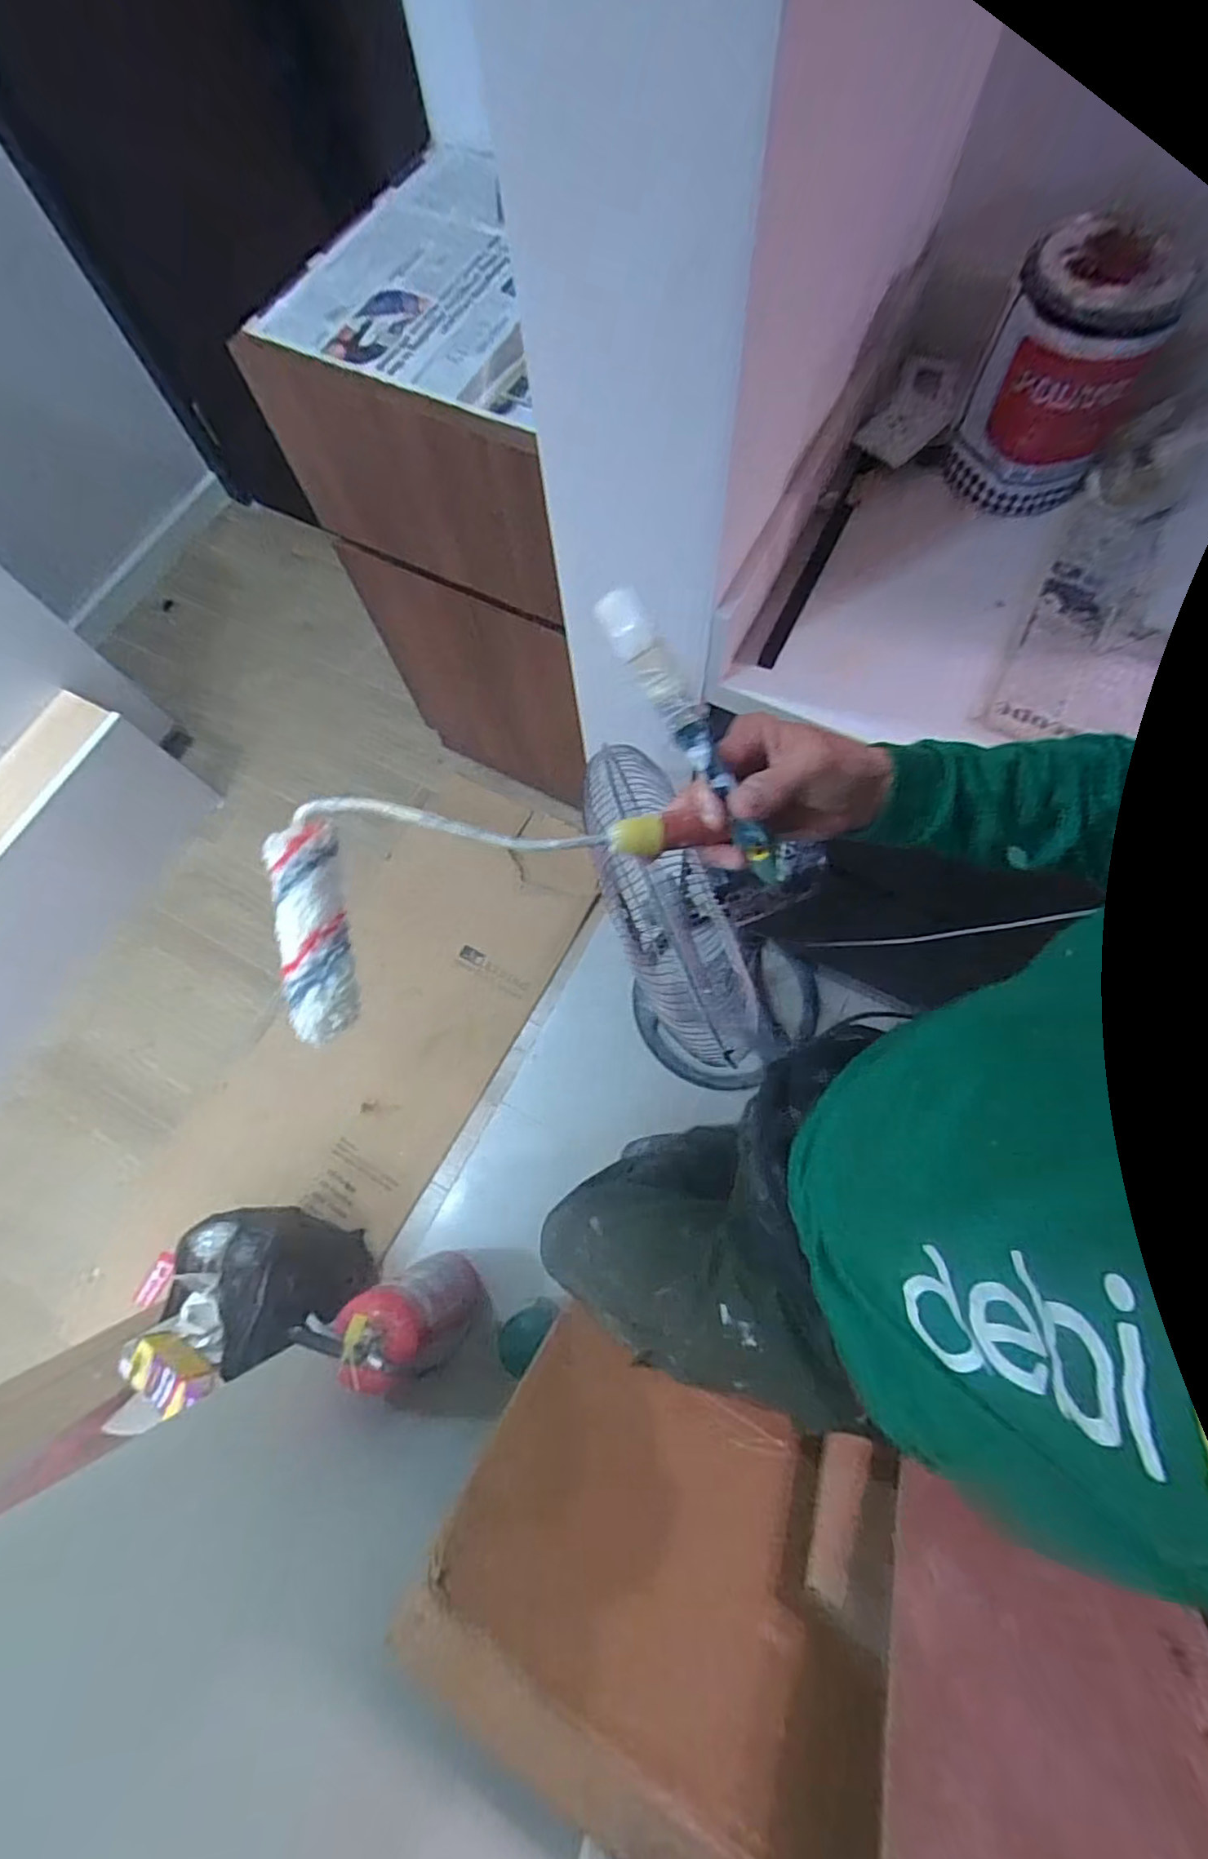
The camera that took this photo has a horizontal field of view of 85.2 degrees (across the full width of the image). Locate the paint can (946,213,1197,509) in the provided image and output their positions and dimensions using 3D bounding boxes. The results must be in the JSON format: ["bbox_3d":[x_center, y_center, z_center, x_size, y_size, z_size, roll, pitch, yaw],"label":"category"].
[{"bbox_3d":[0.513,-0.624,0.747,0.150,0.211,0.153,15,73,7],"label":"paint can"}]

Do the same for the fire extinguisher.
[{"bbox_3d":[-0.339,0.675,1.155,0.181,0.469,0.138,-18,72,-3],"label":"fire extinguisher"}]

